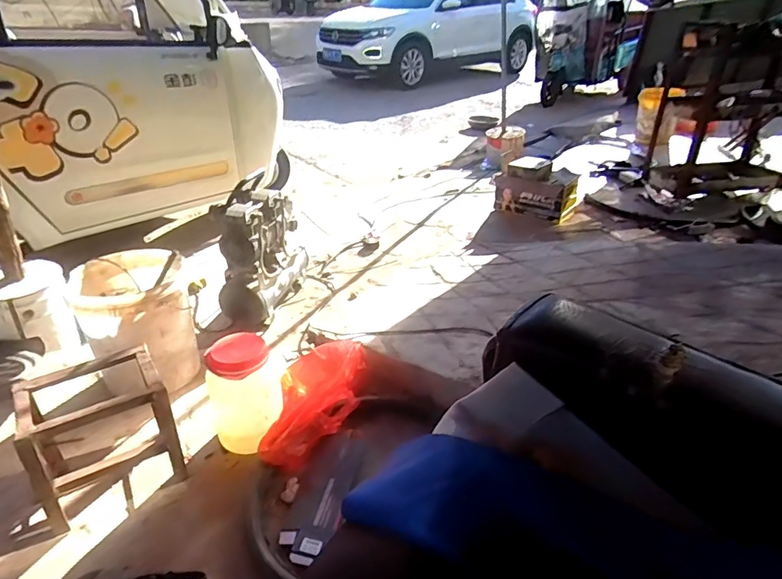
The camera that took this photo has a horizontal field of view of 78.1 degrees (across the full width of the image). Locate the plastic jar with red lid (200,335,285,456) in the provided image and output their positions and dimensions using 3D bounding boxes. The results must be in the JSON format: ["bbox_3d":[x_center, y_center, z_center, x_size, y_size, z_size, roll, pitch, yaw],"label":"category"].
[{"bbox_3d":[-0.347,0.256,1.168,0.164,0.269,0.149,-9,32,-15],"label":"plastic jar with red lid"}]

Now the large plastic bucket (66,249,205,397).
[{"bbox_3d":[-0.718,0.106,1.396,0.275,0.341,0.284,-10,32,-17],"label":"large plastic bucket"}]

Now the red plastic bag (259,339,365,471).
[{"bbox_3d":[-0.192,0.286,1.263,0.176,0.151,0.410,10,43,22],"label":"red plastic bag"}]

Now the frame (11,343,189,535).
[{"bbox_3d":[-0.632,0.323,1.080,0.279,0.268,0.212,-14,33,-23],"label":"frame"}]

